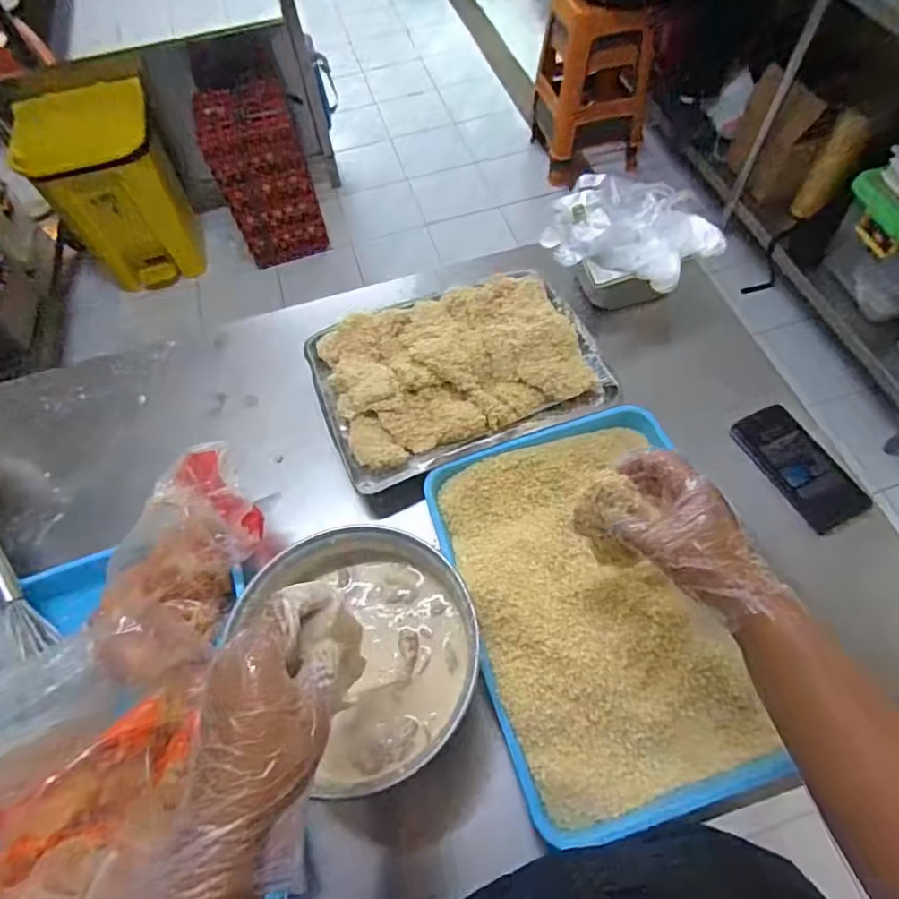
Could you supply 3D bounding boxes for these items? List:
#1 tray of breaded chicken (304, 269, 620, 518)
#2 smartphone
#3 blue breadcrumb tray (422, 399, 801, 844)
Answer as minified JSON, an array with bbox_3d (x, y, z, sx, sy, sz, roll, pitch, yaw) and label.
[{"bbox_3d":[0.014,-0.100,0.753,0.361,0.062,0.275,-22,62,-8],"label":"tray of breaded chicken"},{"bbox_3d":[0.430,0.020,0.686,0.077,0.013,0.162,-30,67,-1],"label":"smartphone"},{"bbox_3d":[0.157,0.160,0.605,0.274,0.042,0.405,-16,61,-5],"label":"blue breadcrumb tray"}]

